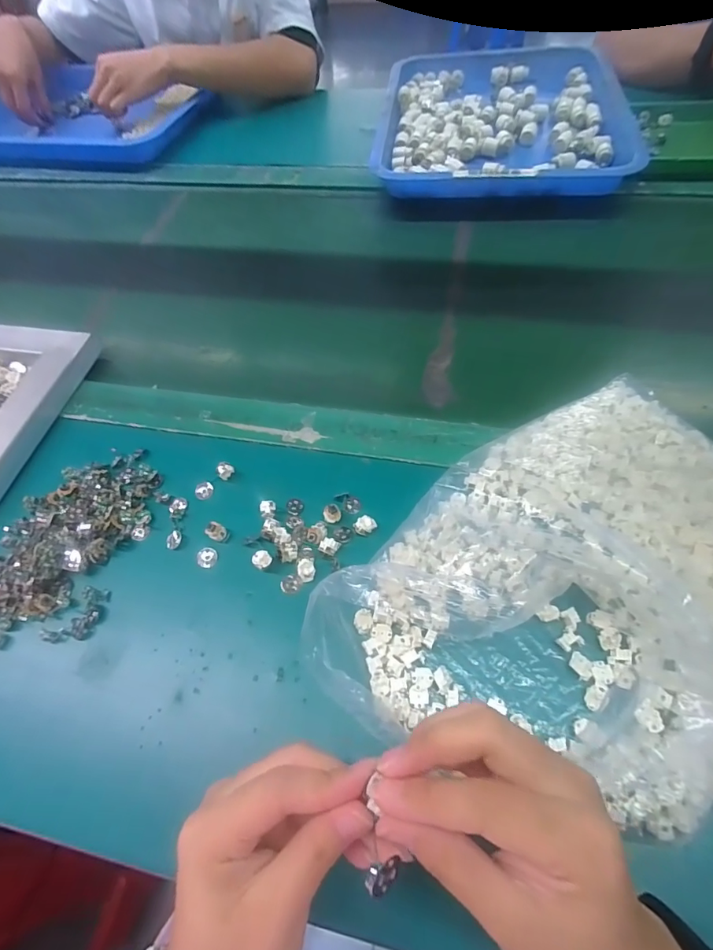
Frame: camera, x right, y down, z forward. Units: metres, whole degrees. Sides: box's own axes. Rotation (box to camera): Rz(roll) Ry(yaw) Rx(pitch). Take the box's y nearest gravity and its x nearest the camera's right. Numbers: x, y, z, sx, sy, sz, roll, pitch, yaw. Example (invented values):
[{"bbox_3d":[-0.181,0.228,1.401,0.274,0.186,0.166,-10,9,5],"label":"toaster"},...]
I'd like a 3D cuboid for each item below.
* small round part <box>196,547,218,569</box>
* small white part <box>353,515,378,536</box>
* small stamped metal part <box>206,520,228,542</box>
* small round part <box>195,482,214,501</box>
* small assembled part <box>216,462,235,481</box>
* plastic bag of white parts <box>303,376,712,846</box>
[{"bbox_3d":[-0.121,0.066,0.371,0.018,0.004,0.016,30,66,19],"label":"small round part"},{"bbox_3d":[0.007,0.041,0.368,0.017,0.012,0.012,-30,62,-13],"label":"small white part"},{"bbox_3d":[-0.114,0.047,0.376,0.015,0.013,0.013,34,67,21],"label":"small stamped metal part"},{"bbox_3d":[-0.134,0.013,0.406,0.016,0.004,0.016,-2,60,3],"label":"small round part"},{"bbox_3d":[-0.117,-0.004,0.408,0.013,0.013,0.014,-2,60,3],"label":"small assembled part"},{"bbox_3d":[0.151,0.085,0.315,0.335,0.042,0.261,-26,62,-11],"label":"plastic bag of white parts"}]

